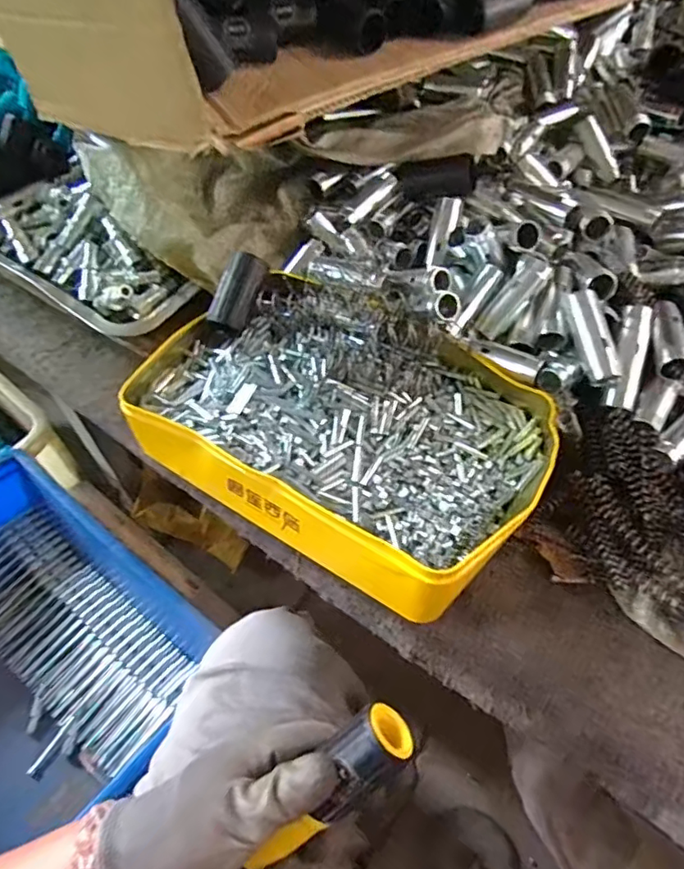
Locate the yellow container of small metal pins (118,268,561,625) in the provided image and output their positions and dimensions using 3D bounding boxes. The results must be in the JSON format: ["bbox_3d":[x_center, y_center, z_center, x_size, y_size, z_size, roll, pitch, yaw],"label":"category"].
[{"bbox_3d":[-0.001,-0.017,0.426,0.297,0.059,0.202,29,62,17],"label":"yellow container of small metal pins"}]

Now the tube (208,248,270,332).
[{"bbox_3d":[-0.082,-0.113,0.462,0.029,0.035,0.061,23,90,14],"label":"tube"}]

